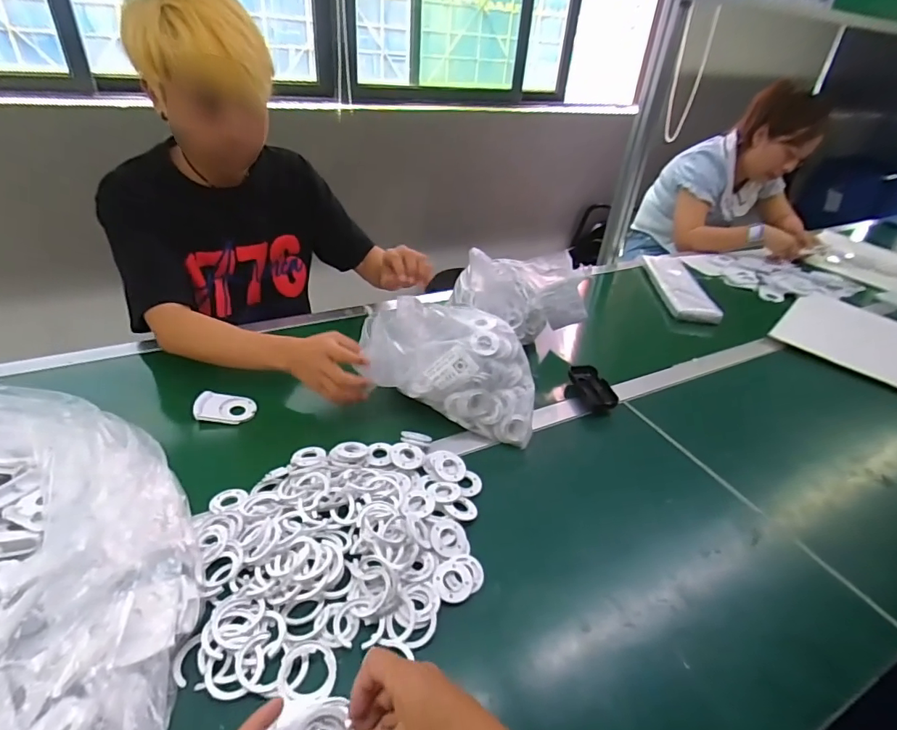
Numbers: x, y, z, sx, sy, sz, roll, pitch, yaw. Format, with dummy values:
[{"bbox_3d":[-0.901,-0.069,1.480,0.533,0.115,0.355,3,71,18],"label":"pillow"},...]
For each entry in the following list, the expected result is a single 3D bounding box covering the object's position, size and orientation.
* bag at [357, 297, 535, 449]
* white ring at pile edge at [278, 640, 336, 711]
[{"bbox_3d":[0.000,-0.009,0.776,0.286,0.145,0.160,12,35,9],"label":"bag"},{"bbox_3d":[-0.132,0.290,0.461,0.051,0.009,0.052,4,34,-2],"label":"white ring at pile edge"}]

